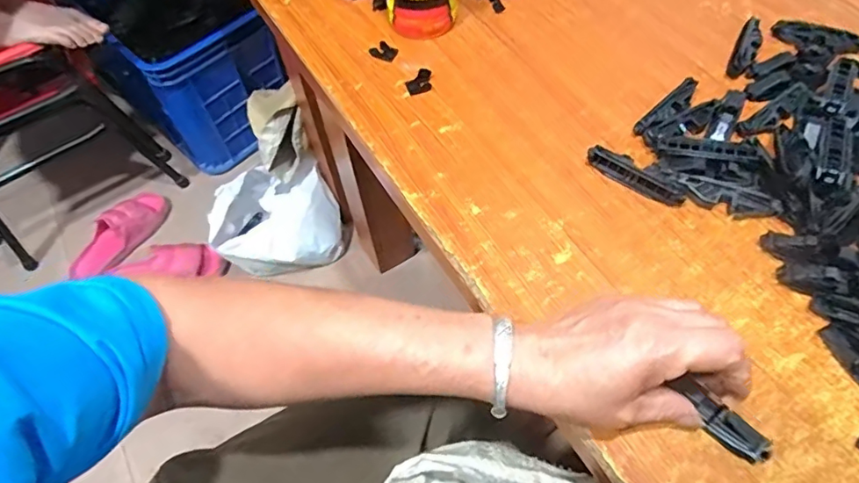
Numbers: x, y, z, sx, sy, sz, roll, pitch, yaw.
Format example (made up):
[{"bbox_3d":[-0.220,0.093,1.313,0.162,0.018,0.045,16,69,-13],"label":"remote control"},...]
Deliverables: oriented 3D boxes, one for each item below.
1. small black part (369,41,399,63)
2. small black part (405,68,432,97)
[{"bbox_3d":[-0.045,-0.188,0.530,0.024,0.009,0.019,19,61,14],"label":"small black part"},{"bbox_3d":[-0.009,-0.150,0.504,0.025,0.010,0.021,-17,59,-8],"label":"small black part"}]

